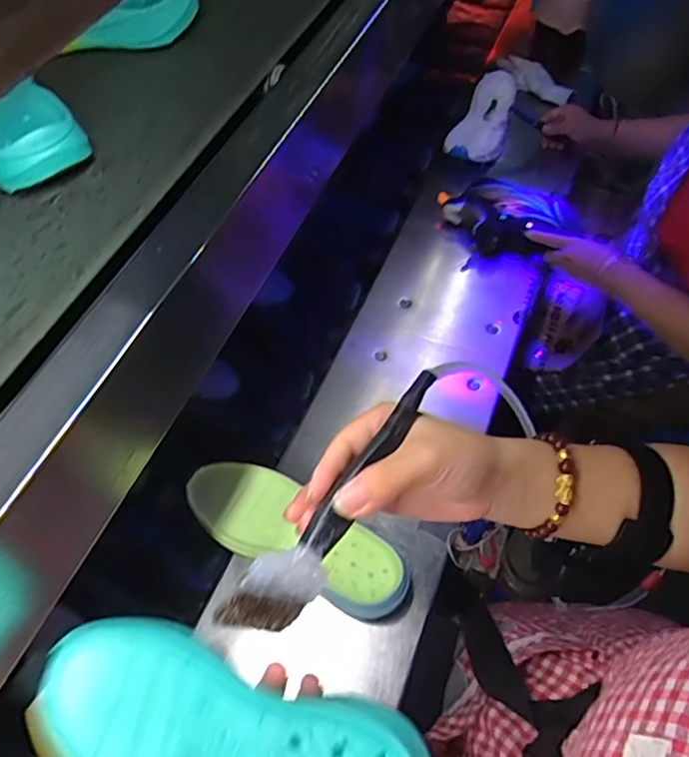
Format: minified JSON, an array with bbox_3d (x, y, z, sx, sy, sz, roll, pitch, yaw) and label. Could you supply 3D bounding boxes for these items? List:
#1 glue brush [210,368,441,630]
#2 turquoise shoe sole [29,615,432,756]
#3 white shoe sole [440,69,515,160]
[{"bbox_3d":[0.001,0.058,0.301,0.028,0.021,0.165,29,66,19],"label":"glue brush"},{"bbox_3d":[-0.064,0.190,0.305,0.216,0.026,0.083,10,58,15],"label":"turquoise shoe sole"},{"bbox_3d":[0.267,-0.501,1.093,0.097,0.050,0.284,20,59,7],"label":"white shoe sole"}]

